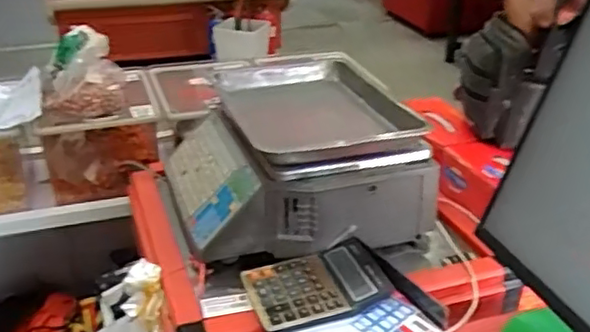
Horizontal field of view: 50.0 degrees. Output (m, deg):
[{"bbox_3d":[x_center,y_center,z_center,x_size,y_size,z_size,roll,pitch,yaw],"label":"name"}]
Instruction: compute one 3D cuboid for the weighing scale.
[{"bbox_3d":[-0.005,-0.034,1.102,0.393,0.172,0.418,-7,29,-15],"label":"weighing scale"}]

